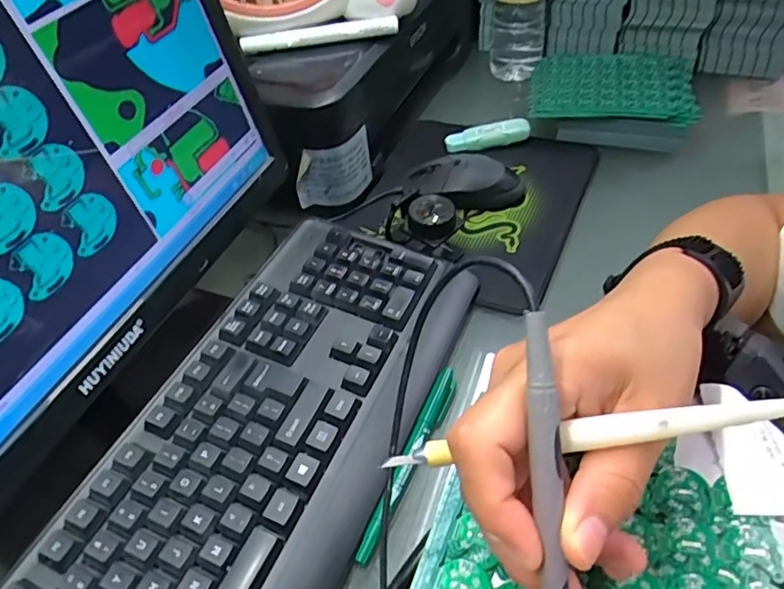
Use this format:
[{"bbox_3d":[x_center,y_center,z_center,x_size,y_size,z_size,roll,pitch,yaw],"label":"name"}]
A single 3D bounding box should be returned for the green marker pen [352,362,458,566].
[{"bbox_3d":[0.014,0.103,0.366,0.014,0.014,0.139,15,50,21],"label":"green marker pen"}]

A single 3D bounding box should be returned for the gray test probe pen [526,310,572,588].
[{"bbox_3d":[0.051,0.076,0.185,0.010,0.138,0.012,-4,1,3],"label":"gray test probe pen"}]

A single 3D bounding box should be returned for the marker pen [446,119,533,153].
[{"bbox_3d":[0.101,-0.168,0.607,0.087,0.027,0.022,0,46,7],"label":"marker pen"}]

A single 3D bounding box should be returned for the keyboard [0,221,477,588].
[{"bbox_3d":[-0.088,0.112,0.350,0.159,0.041,0.434,14,50,20],"label":"keyboard"}]

